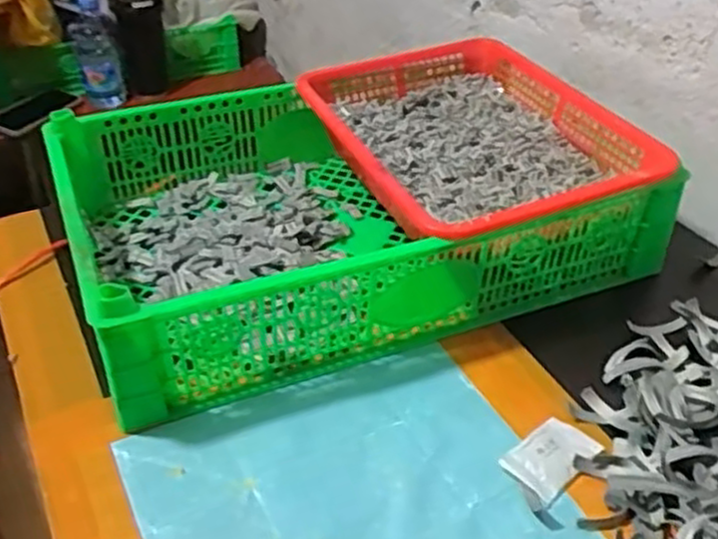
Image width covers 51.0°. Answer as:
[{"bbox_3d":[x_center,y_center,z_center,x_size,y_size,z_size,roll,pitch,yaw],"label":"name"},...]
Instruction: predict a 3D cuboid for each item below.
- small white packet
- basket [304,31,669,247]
[{"bbox_3d":[0.125,0.123,0.494,0.071,0.007,0.040,-27,46,-32],"label":"small white packet"},{"bbox_3d":[0.101,-0.112,0.683,0.246,0.069,0.301,-14,40,-19],"label":"basket"}]

